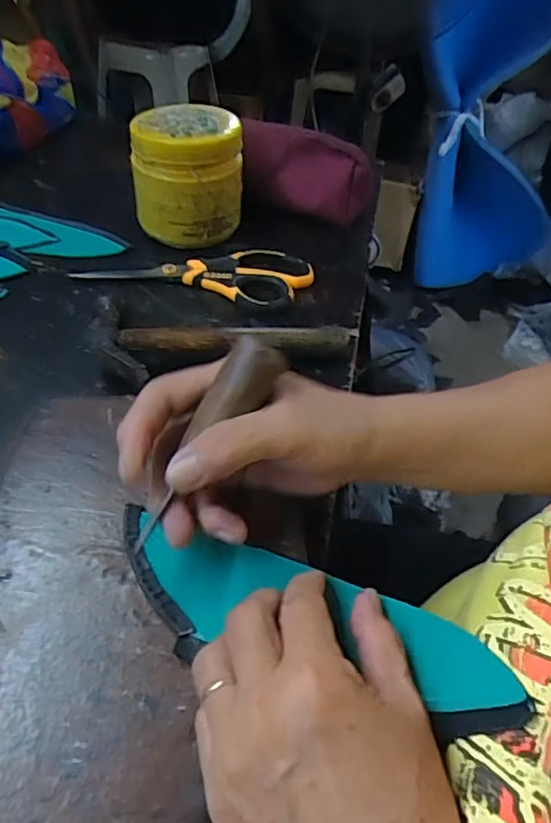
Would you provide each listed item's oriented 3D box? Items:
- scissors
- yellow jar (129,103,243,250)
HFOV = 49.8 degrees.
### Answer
[{"bbox_3d":[-0.068,-0.127,0.526,0.201,0.012,0.076,9,47,6],"label":"scissors"},{"bbox_3d":[-0.080,-0.216,0.547,0.097,0.099,0.088,-5,47,-7],"label":"yellow jar"}]

